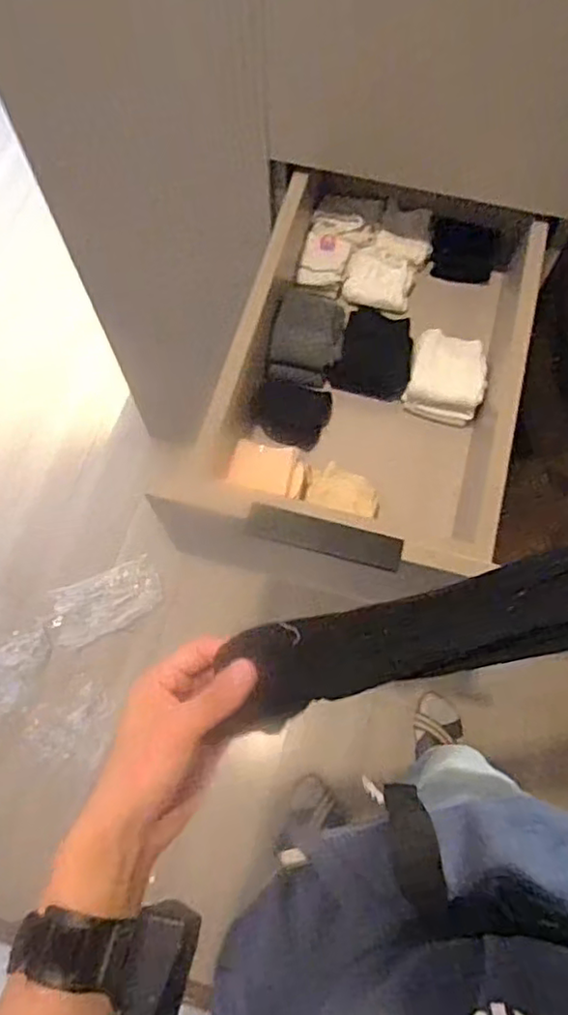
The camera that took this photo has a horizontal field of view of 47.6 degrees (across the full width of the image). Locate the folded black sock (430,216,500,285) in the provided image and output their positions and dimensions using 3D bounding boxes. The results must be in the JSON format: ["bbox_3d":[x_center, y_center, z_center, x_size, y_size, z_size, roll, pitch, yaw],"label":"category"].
[{"bbox_3d":[0.240,-0.347,0.875,0.101,0.064,0.050,25,71,10],"label":"folded black sock"}]

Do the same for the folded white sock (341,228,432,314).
[{"bbox_3d":[0.138,-0.322,0.874,0.090,0.032,0.122,22,70,9],"label":"folded white sock"}]

